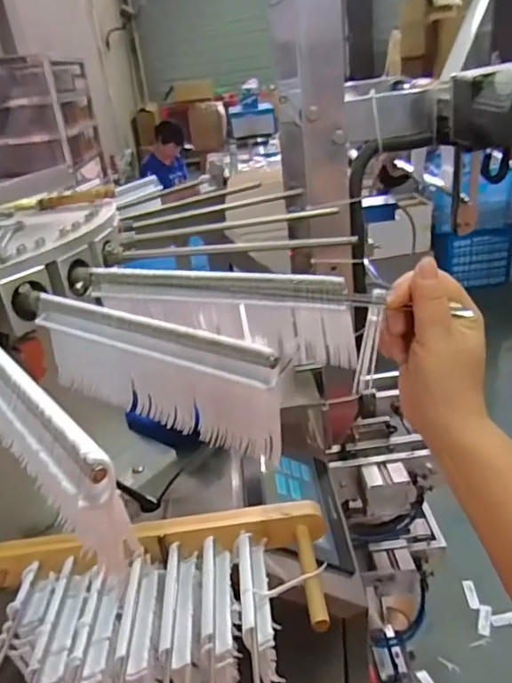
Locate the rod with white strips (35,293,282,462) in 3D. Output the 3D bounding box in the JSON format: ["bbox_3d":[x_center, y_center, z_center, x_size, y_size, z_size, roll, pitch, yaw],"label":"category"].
[{"bbox_3d":[-0.073,0.018,0.358,0.207,0.074,0.016,13,34,34],"label":"rod with white strips"}]

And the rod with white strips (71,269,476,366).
[{"bbox_3d":[-0.032,-0.028,0.421,0.234,0.071,0.016,10,31,19],"label":"rod with white strips"}]

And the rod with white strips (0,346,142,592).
[{"bbox_3d":[-0.135,0.039,0.304,0.019,0.057,0.222,-26,33,-32],"label":"rod with white strips"}]

